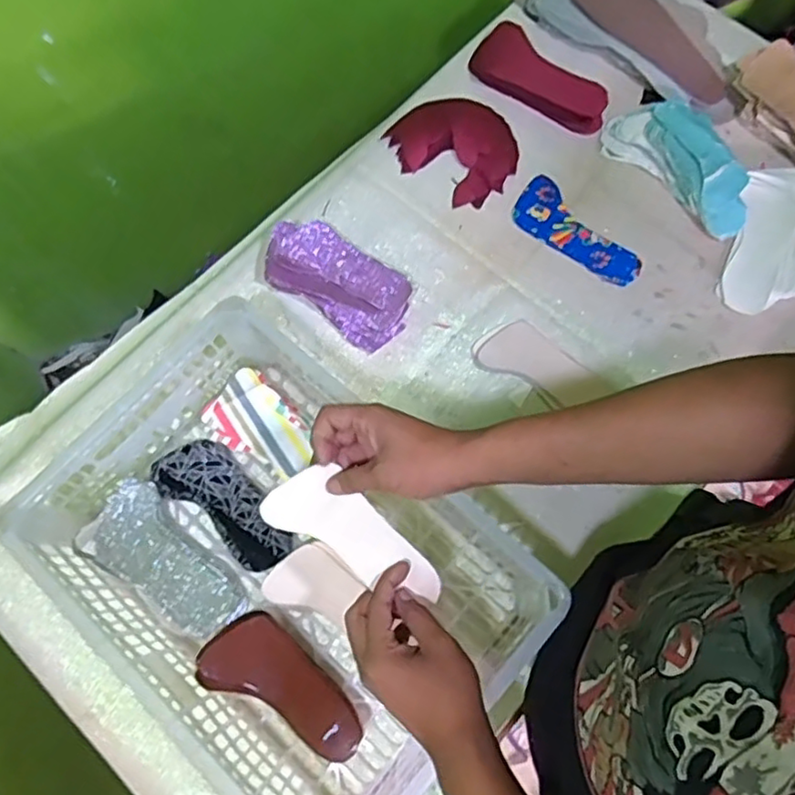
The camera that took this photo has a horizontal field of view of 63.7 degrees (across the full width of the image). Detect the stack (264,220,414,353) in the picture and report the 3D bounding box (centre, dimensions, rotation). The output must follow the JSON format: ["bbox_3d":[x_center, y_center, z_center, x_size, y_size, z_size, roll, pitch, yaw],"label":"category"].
[{"bbox_3d":[-0.074,-0.140,0.776,0.185,0.054,0.094,32,77,11],"label":"stack"}]

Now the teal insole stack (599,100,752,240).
[{"bbox_3d":[0.369,-0.305,0.817,0.212,0.040,0.109,43,79,14],"label":"teal insole stack"}]

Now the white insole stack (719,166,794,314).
[{"bbox_3d":[0.480,-0.195,0.789,0.124,0.032,0.198,15,74,7],"label":"white insole stack"}]

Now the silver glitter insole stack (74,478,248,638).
[{"bbox_3d":[-0.245,0.173,0.674,0.184,0.046,0.085,40,78,13],"label":"silver glitter insole stack"}]

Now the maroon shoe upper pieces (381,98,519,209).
[{"bbox_3d":[0.076,-0.336,0.842,0.167,0.029,0.131,36,77,12],"label":"maroon shoe upper pieces"}]

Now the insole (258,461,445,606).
[{"bbox_3d":[-0.032,0.119,0.555,0.165,0.007,0.062,33,82,-4],"label":"insole"}]

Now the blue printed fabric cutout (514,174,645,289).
[{"bbox_3d":[0.225,-0.207,0.808,0.178,0.004,0.074,42,78,13],"label":"blue printed fabric cutout"}]

